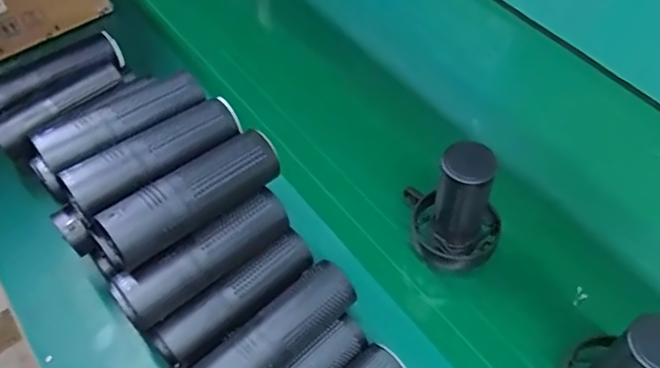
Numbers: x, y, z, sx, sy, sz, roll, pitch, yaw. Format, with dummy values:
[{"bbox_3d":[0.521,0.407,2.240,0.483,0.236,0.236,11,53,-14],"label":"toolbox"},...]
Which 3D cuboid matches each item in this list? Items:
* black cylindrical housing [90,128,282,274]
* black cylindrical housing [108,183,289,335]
[{"bbox_3d":[-0.129,0.006,0.512,0.167,0.054,0.058,-38,62,-24],"label":"black cylindrical housing"},{"bbox_3d":[-0.114,0.066,0.531,0.169,0.047,0.040,-34,61,-22],"label":"black cylindrical housing"}]

